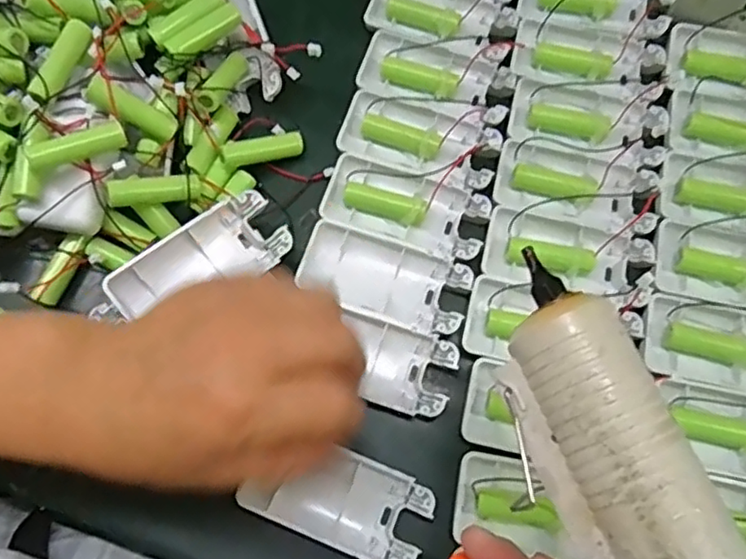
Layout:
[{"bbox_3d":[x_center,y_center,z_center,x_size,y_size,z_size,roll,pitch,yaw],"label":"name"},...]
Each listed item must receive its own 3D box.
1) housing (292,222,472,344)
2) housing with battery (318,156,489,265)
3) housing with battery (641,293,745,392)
[{"bbox_3d":[0.005,0.001,0.358,0.095,0.016,0.046,17,73,6],"label":"housing"},{"bbox_3d":[0.019,-0.039,0.371,0.092,0.014,0.045,17,73,6],"label":"housing with battery"},{"bbox_3d":[0.194,0.037,0.344,0.090,0.014,0.046,14,73,5],"label":"housing with battery"}]

